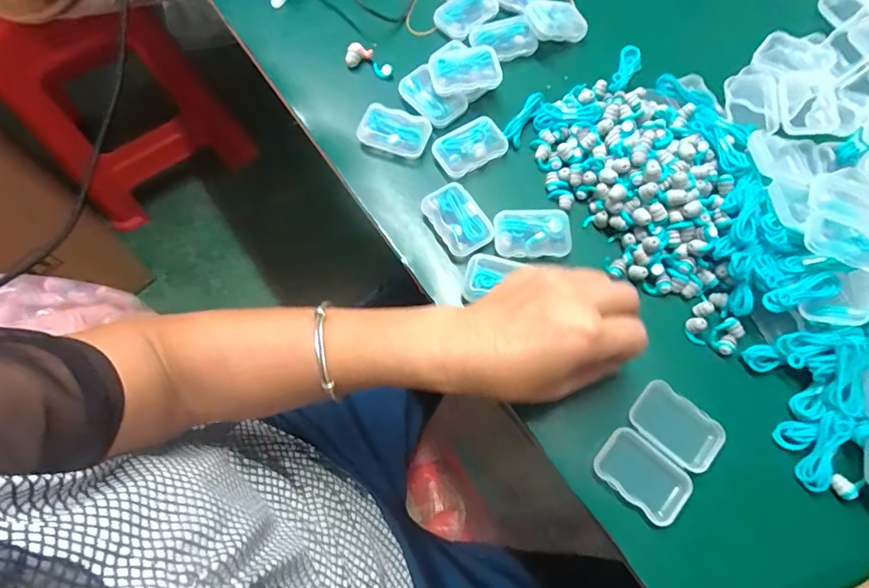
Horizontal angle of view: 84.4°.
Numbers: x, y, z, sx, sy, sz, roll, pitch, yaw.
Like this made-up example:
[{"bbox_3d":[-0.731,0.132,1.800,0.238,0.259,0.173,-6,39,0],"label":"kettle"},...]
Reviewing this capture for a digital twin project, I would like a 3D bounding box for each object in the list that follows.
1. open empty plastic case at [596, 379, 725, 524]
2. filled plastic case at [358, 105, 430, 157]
[{"bbox_3d":[0.144,0.101,0.310,0.056,0.017,0.076,41,75,13],"label":"open empty plastic case"},{"bbox_3d":[-0.032,-0.130,0.384,0.055,0.014,0.030,20,72,7],"label":"filled plastic case"}]

